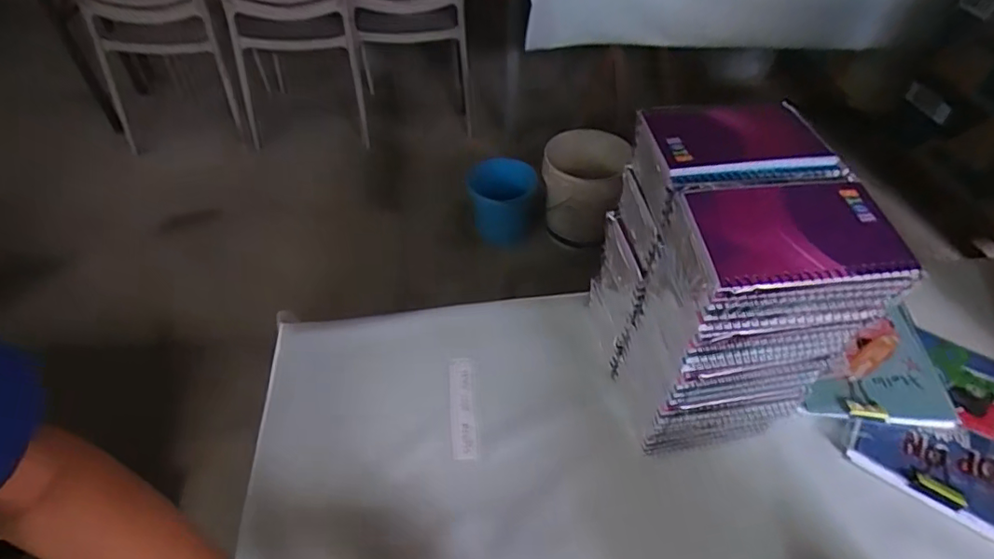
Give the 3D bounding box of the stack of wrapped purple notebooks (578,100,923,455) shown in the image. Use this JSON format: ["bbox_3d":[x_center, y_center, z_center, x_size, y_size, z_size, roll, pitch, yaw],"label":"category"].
[{"bbox_3d":[0.191,0.017,0.493,0.136,0.287,0.194,-4,48,-4],"label":"stack of wrapped purple notebooks"}]

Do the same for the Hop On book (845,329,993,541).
[{"bbox_3d":[0.477,0.144,0.566,0.148,0.014,0.224,32,55,25],"label":"Hop On book"}]

